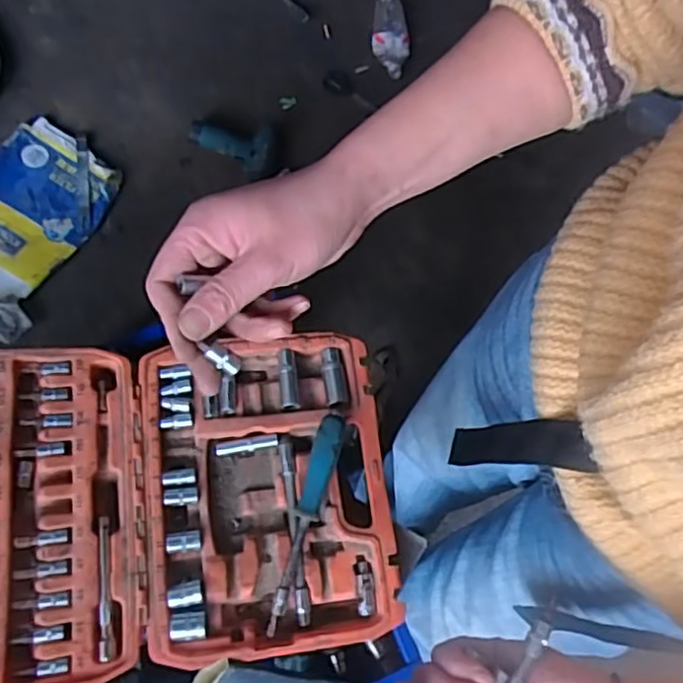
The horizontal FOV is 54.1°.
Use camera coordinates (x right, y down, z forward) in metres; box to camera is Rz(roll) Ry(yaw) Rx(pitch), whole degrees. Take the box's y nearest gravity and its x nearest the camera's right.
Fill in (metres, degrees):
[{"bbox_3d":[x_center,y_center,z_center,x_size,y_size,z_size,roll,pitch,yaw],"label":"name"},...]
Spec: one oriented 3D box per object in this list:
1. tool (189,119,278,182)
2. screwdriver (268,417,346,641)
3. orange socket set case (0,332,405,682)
[{"bbox_3d":[-0.221,-0.413,1.394,0.181,0.108,0.076,14,72,-16],"label":"tool"},{"bbox_3d":[-0.027,0.136,0.511,0.020,0.018,0.165,19,70,-4],"label":"screwdriver"},{"bbox_3d":[-0.153,0.116,0.502,0.374,0.081,0.241,-3,74,-12],"label":"orange socket set case"}]

